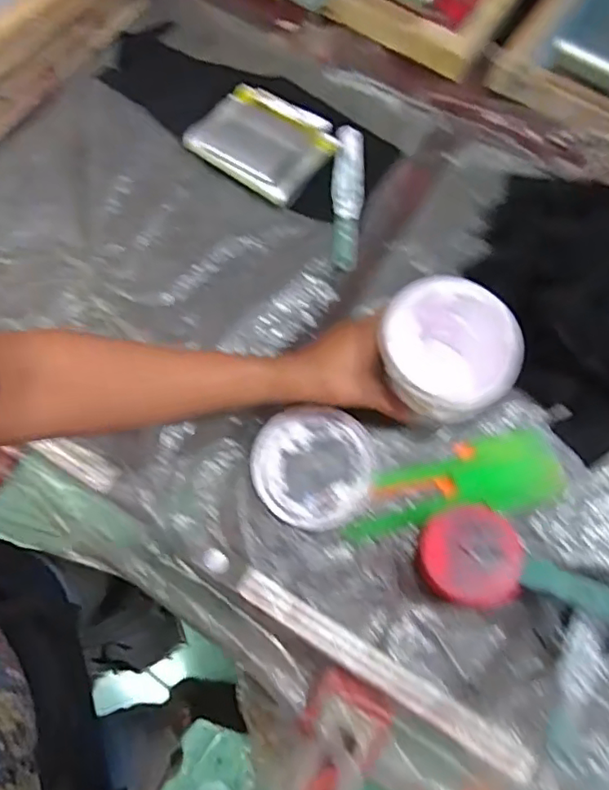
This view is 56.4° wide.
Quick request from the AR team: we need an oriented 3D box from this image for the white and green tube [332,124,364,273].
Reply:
[{"bbox_3d":[0.053,-0.255,0.736,0.046,0.039,0.216,2,73,0],"label":"white and green tube"}]

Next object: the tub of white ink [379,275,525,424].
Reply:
[{"bbox_3d":[0.142,-0.039,0.598,0.132,0.114,0.130,0,76,1],"label":"tub of white ink"}]

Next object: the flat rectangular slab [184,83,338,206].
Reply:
[{"bbox_3d":[-0.056,-0.332,0.725,0.169,0.032,0.132,32,79,9],"label":"flat rectangular slab"}]

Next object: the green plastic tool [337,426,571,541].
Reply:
[{"bbox_3d":[0.161,0.098,0.620,0.242,0.022,0.082,-10,73,-6],"label":"green plastic tool"}]

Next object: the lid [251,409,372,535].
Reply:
[{"bbox_3d":[0.009,0.077,0.613,0.128,0.020,0.128,1,72,-2],"label":"lid"}]

